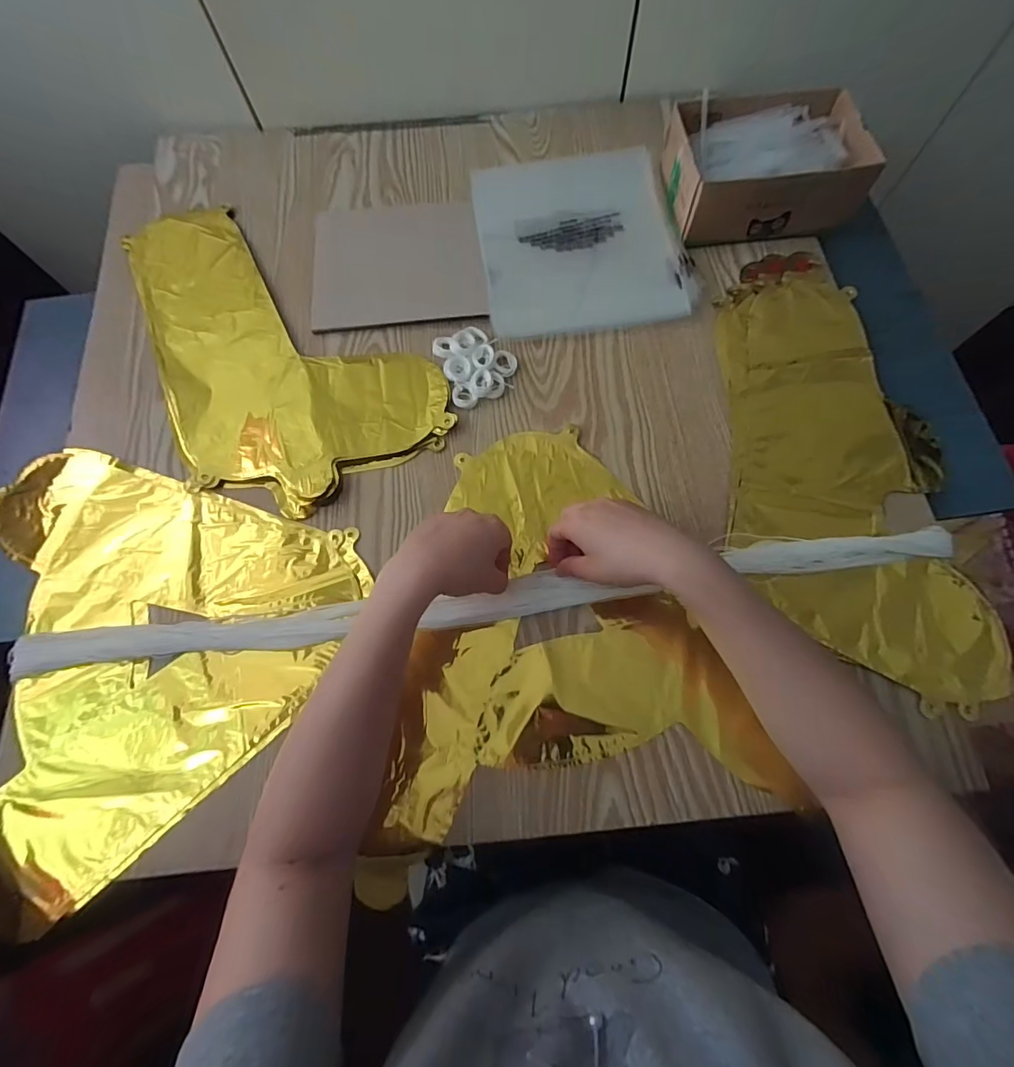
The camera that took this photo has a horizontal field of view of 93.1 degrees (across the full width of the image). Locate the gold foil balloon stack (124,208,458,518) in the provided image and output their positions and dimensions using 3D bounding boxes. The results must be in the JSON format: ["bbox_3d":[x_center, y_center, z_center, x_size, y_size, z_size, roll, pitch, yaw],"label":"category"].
[{"bbox_3d":[-0.246,-0.209,0.499,0.239,0.012,0.403,-29,73,-9],"label":"gold foil balloon stack"}]

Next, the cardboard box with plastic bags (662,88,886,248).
[{"bbox_3d":[0.267,-0.385,0.505,0.181,0.063,0.131,-2,71,0],"label":"cardboard box with plastic bags"}]

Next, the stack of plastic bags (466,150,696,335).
[{"bbox_3d":[0.078,-0.322,0.521,0.210,0.021,0.228,-7,71,-1],"label":"stack of plastic bags"}]

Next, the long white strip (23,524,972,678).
[{"bbox_3d":[-0.017,0.056,0.399,0.769,0.019,0.034,-7,71,-1],"label":"long white strip"}]

